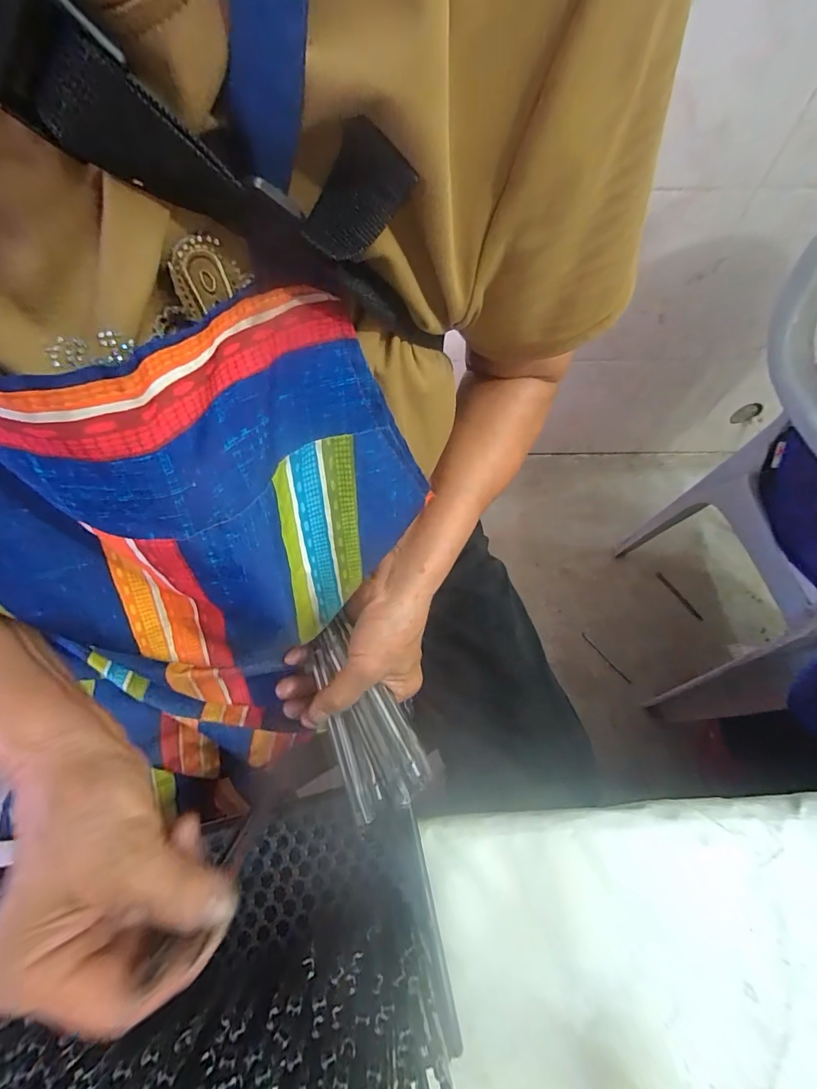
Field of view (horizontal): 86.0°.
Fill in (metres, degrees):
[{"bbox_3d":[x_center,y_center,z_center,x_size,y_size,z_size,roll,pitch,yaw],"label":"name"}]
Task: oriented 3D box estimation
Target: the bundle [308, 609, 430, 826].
[{"bbox_3d":[-0.036,0.118,0.311,0.053,0.023,0.128,-25,63,-12],"label":"bundle"}]

